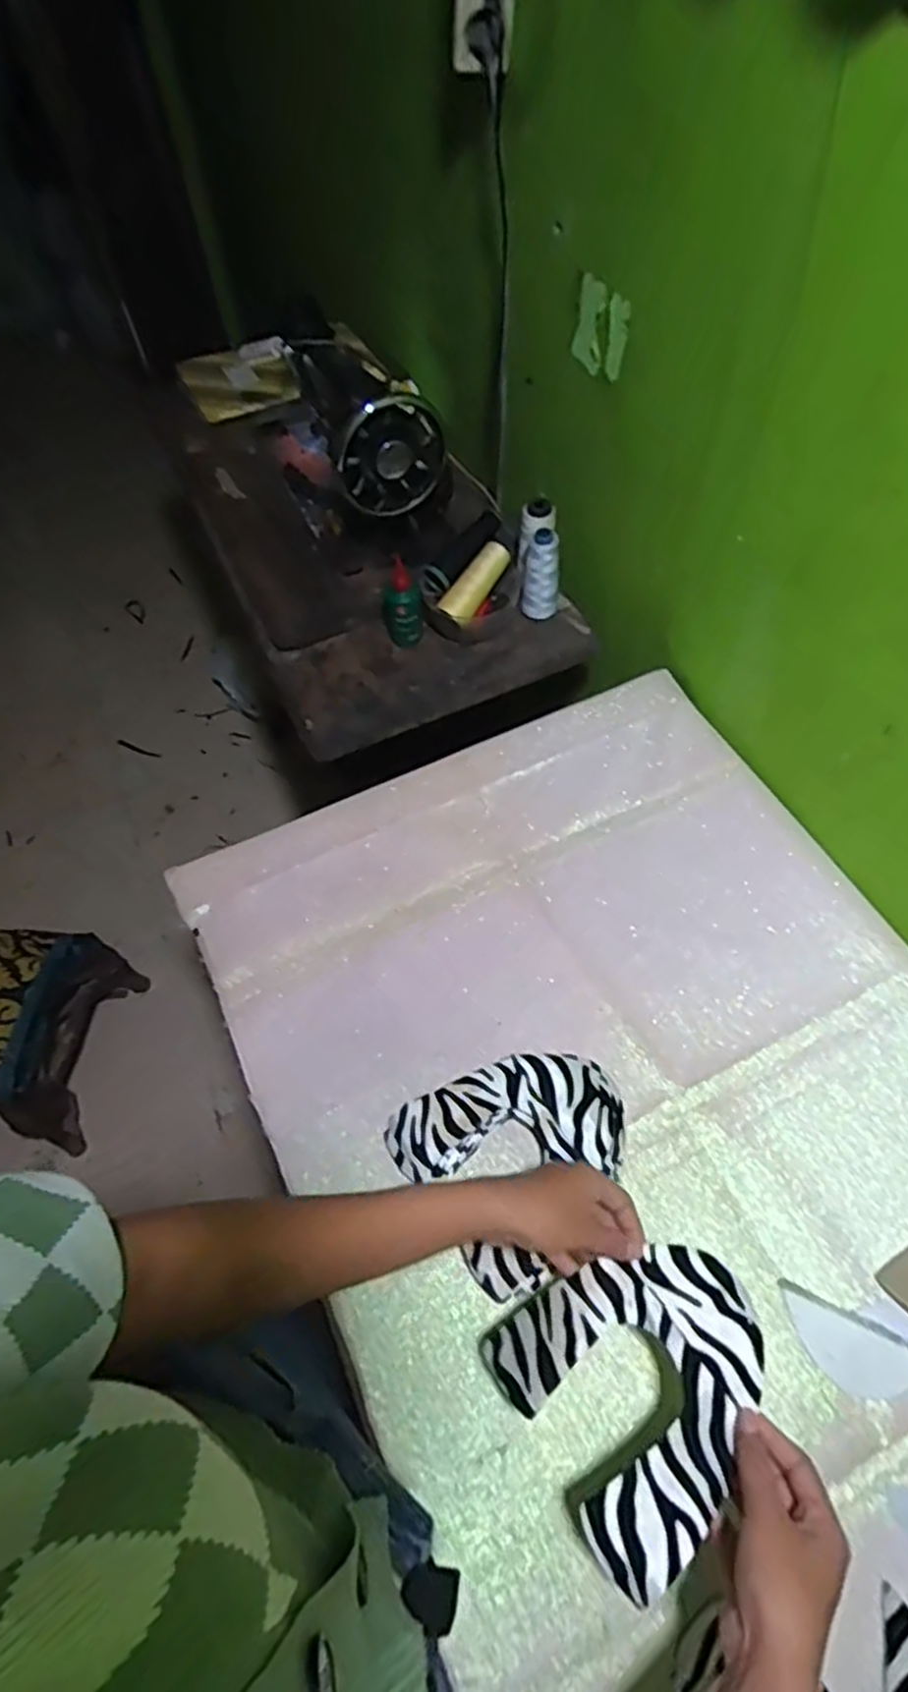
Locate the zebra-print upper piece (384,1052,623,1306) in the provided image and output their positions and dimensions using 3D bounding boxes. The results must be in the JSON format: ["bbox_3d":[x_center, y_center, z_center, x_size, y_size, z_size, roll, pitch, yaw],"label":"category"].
[{"bbox_3d":[0.056,0.243,0.614,0.175,0.028,0.163,-35,63,-17],"label":"zebra-print upper piece"}]

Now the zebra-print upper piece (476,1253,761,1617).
[{"bbox_3d":[0.124,0.344,0.485,0.170,0.036,0.150,-31,62,-15],"label":"zebra-print upper piece"}]

